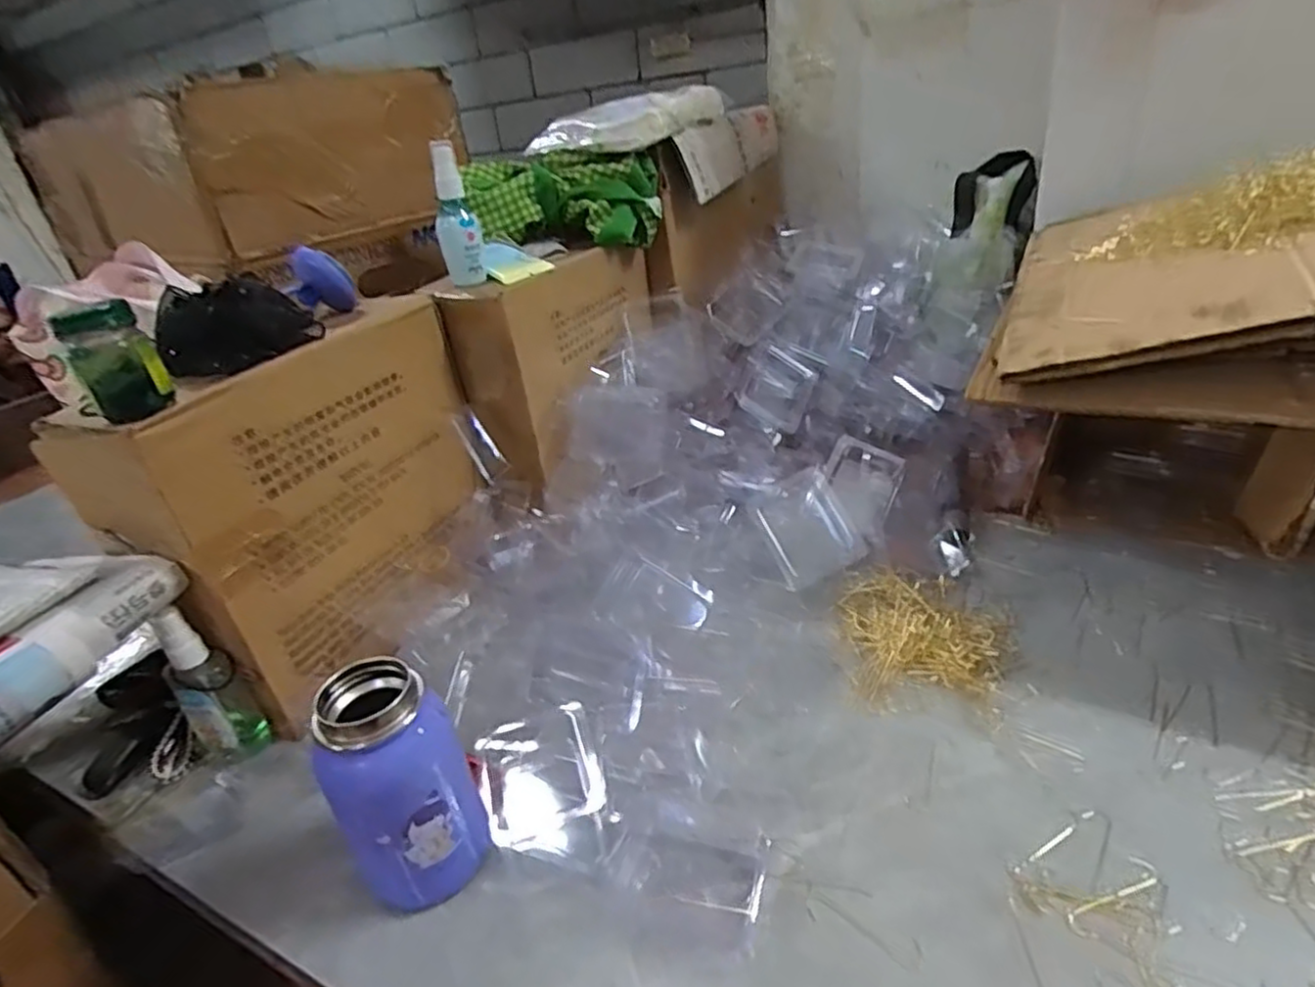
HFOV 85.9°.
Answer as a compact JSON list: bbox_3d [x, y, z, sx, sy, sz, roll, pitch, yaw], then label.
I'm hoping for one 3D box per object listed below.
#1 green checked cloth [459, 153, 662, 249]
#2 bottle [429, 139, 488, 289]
[{"bbox_3d":[-0.101,-0.308,0.750,0.204,0.088,0.084,-5,29,4],"label":"green checked cloth"},{"bbox_3d":[-0.181,-0.245,0.629,0.035,0.118,0.030,-13,29,-10],"label":"bottle"}]

